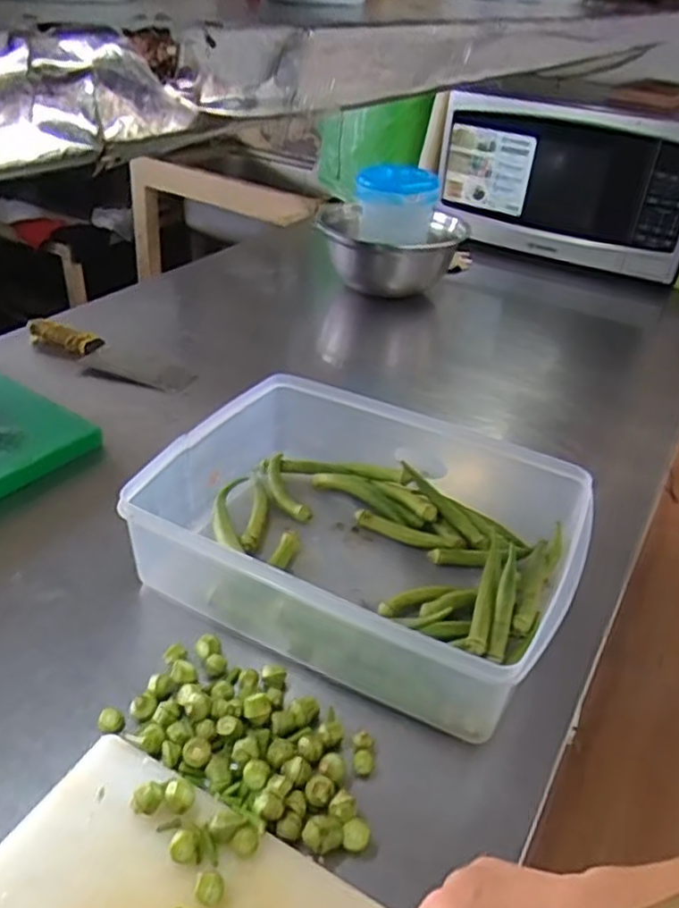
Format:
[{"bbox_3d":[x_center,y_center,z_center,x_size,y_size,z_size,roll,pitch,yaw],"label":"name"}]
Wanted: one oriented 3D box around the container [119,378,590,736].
[{"bbox_3d":[0.014,0.071,0.652,0.380,0.111,0.292,16,35,16],"label":"container"}]

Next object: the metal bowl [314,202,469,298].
[{"bbox_3d":[0.093,-0.364,1.281,0.264,0.144,0.235,8,36,4],"label":"metal bowl"}]

